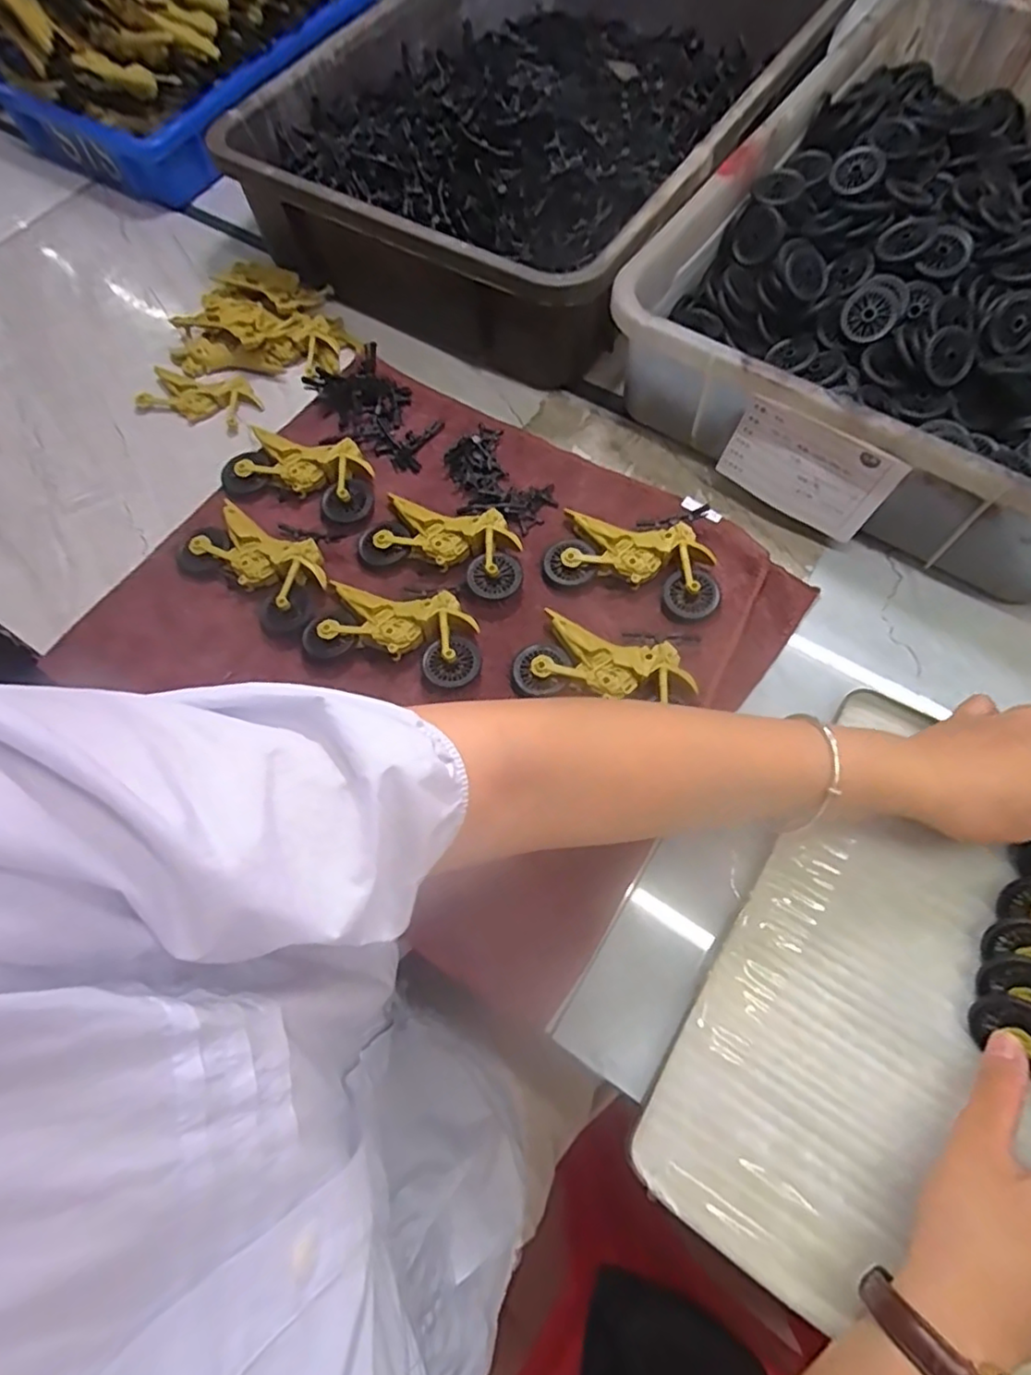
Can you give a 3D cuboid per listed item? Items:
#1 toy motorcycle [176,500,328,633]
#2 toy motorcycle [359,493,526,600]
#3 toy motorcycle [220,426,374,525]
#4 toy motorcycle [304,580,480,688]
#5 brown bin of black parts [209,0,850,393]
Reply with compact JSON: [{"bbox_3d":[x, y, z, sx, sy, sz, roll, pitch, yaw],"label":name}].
[{"bbox_3d":[-0.178,-0.087,0.445,0.104,0.020,0.069,27,70,12],"label":"toy motorcycle"},{"bbox_3d":[-0.048,-0.100,0.446,0.116,0.021,0.056,18,68,9],"label":"toy motorcycle"},{"bbox_3d":[-0.156,-0.159,0.476,0.110,0.018,0.055,16,68,8],"label":"toy motorcycle"},{"bbox_3d":[-0.076,-0.037,0.421,0.112,0.020,0.060,13,68,7],"label":"toy motorcycle"},{"bbox_3d":[0.032,-0.512,0.581,0.365,0.100,0.509,27,70,12],"label":"brown bin of black parts"}]

